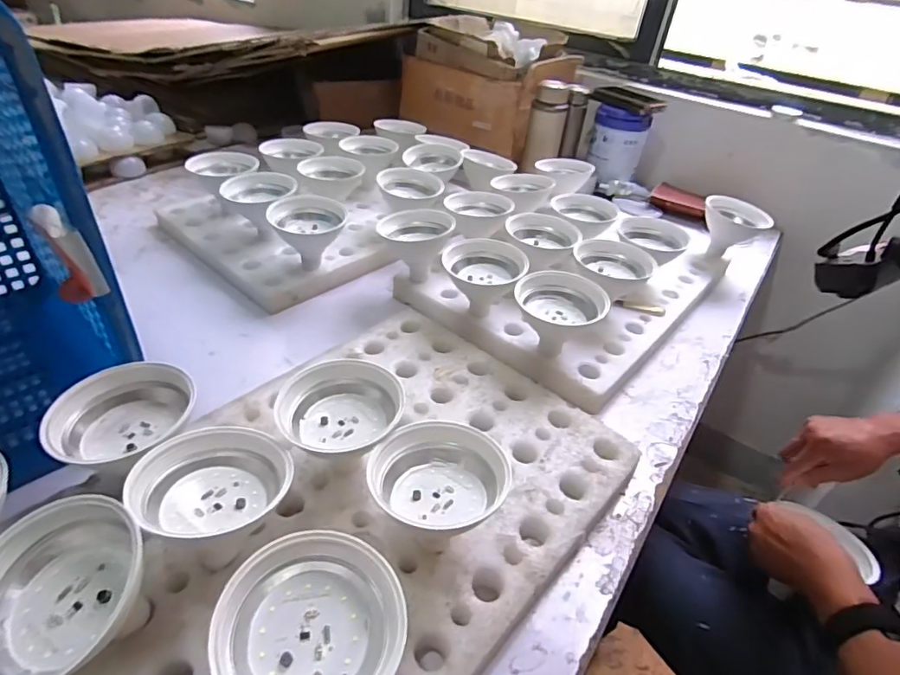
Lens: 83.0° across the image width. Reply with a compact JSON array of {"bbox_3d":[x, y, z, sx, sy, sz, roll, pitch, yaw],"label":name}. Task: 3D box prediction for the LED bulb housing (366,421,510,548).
[{"bbox_3d":[-0.012,0.138,0.449,0.111,0.093,0.098,-12,41,-23],"label":"LED bulb housing"}]

